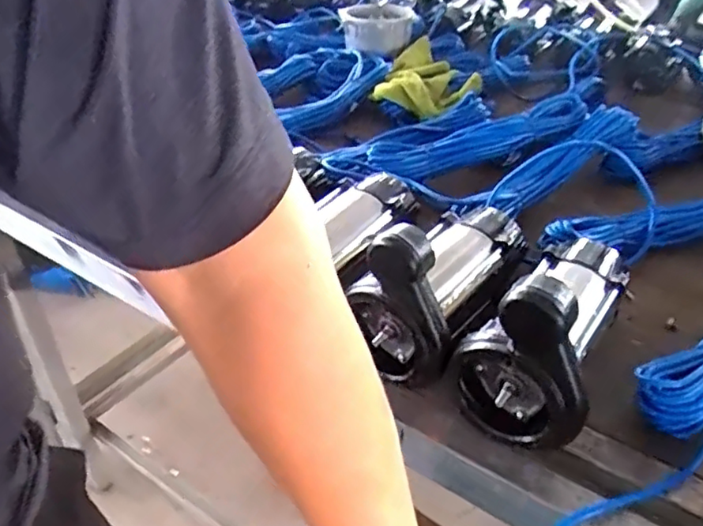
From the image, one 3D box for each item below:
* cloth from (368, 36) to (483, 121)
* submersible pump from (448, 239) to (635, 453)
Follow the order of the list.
[{"bbox_3d":[0.120,-0.349,1.154,0.174,0.042,0.233,-23,47,-4],"label":"cloth"},{"bbox_3d":[0.194,0.034,0.592,0.114,0.153,0.241,19,42,25],"label":"submersible pump"}]

